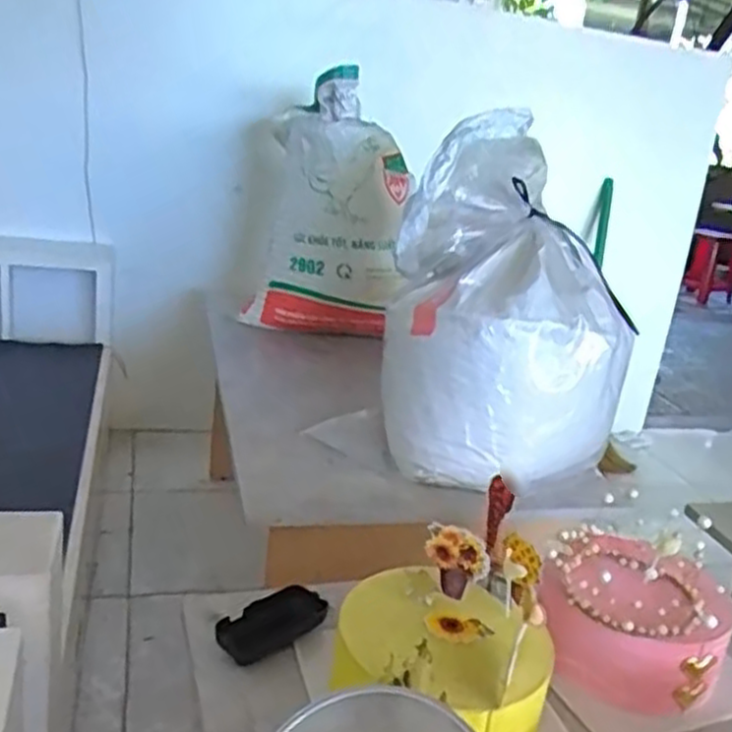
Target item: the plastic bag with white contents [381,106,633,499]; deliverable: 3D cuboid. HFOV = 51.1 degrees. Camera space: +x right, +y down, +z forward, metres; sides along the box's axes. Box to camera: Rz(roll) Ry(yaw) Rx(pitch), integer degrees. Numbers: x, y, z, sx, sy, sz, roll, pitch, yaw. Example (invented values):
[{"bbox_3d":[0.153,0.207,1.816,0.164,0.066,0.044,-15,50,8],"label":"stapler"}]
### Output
[{"bbox_3d":[0.213,-0.092,1.161,0.340,0.454,0.390,8,19,3],"label":"plastic bag with white contents"}]

